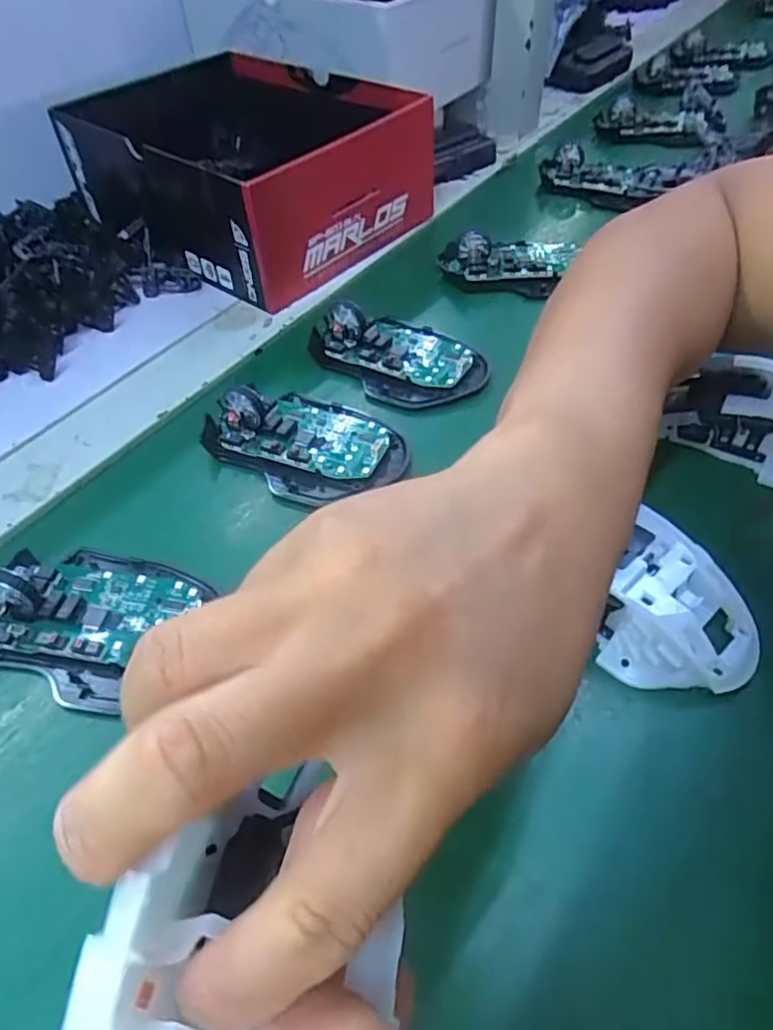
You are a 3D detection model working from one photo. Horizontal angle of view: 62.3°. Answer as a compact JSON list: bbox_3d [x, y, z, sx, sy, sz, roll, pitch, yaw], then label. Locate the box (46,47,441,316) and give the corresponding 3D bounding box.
[{"bbox_3d":[-0.123,-0.297,0.526,0.279,0.082,0.199,31,58,24],"label":"box"}]

